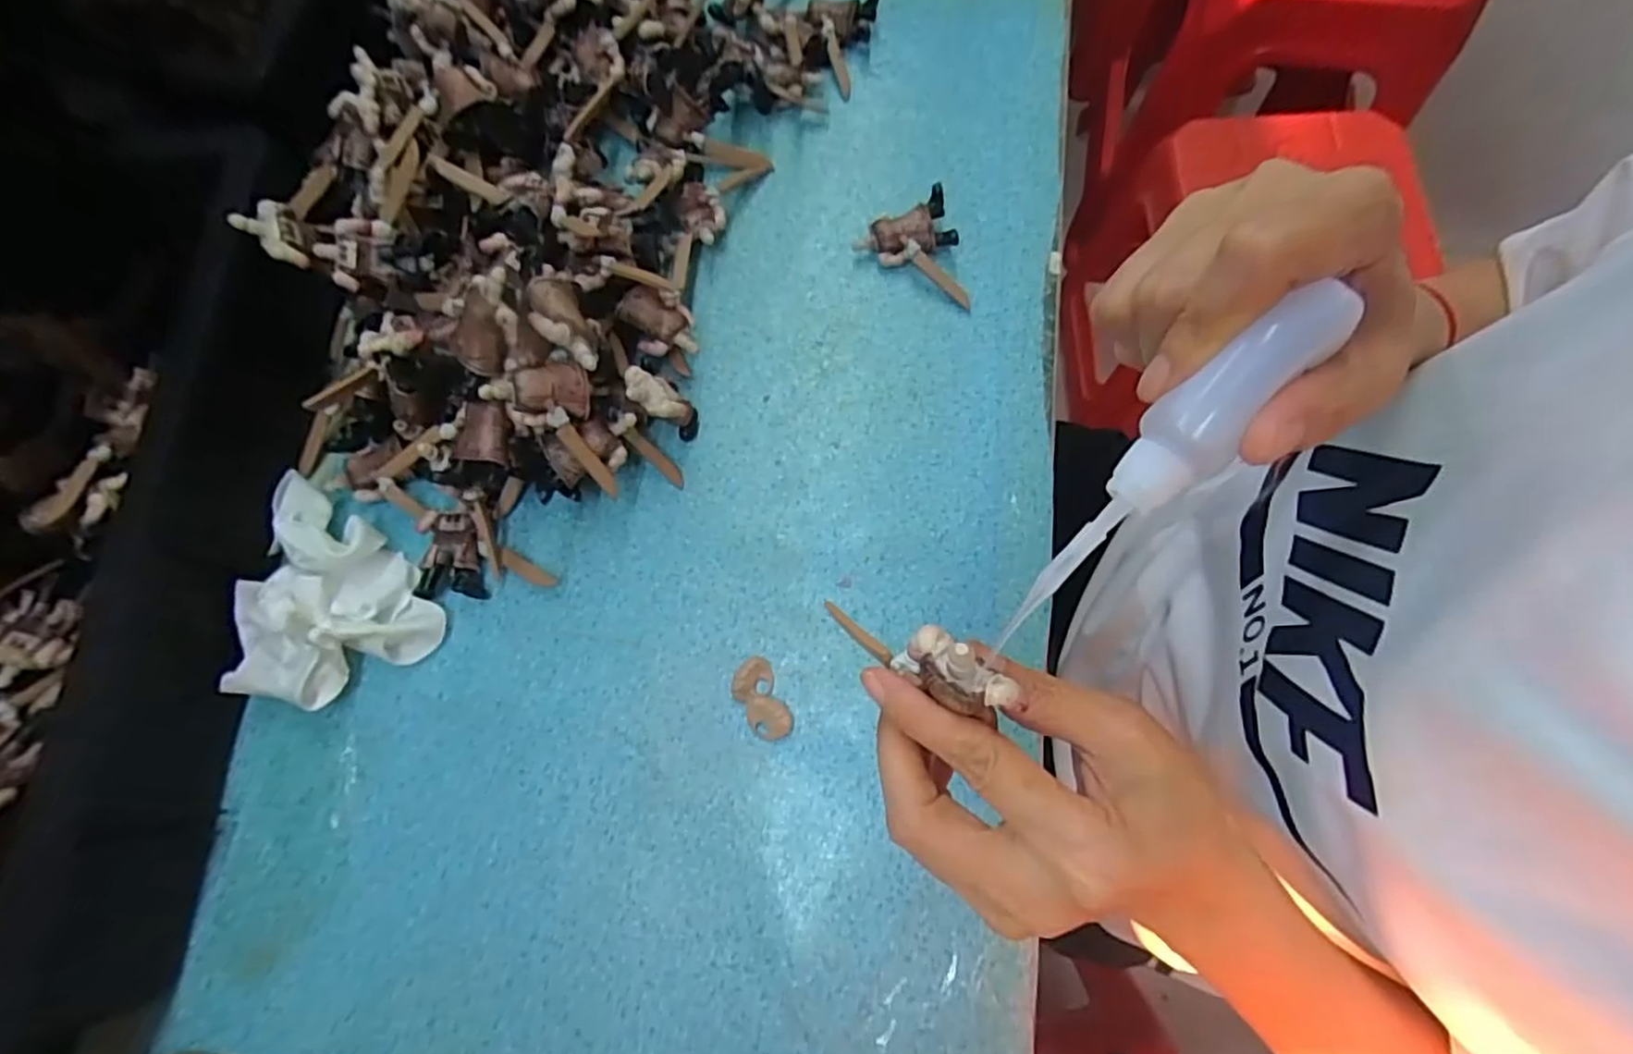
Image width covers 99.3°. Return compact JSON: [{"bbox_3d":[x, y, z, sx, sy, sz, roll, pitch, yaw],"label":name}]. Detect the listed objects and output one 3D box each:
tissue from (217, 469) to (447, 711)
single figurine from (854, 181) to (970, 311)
[{"bbox_3d":[-0.248,0.035,0.366,0.094,0.041,0.115,5,74,5],"label":"tissue"},{"bbox_3d":[0.061,-0.165,0.425,0.056,0.022,0.071,-19,73,-2],"label":"single figurine"}]

